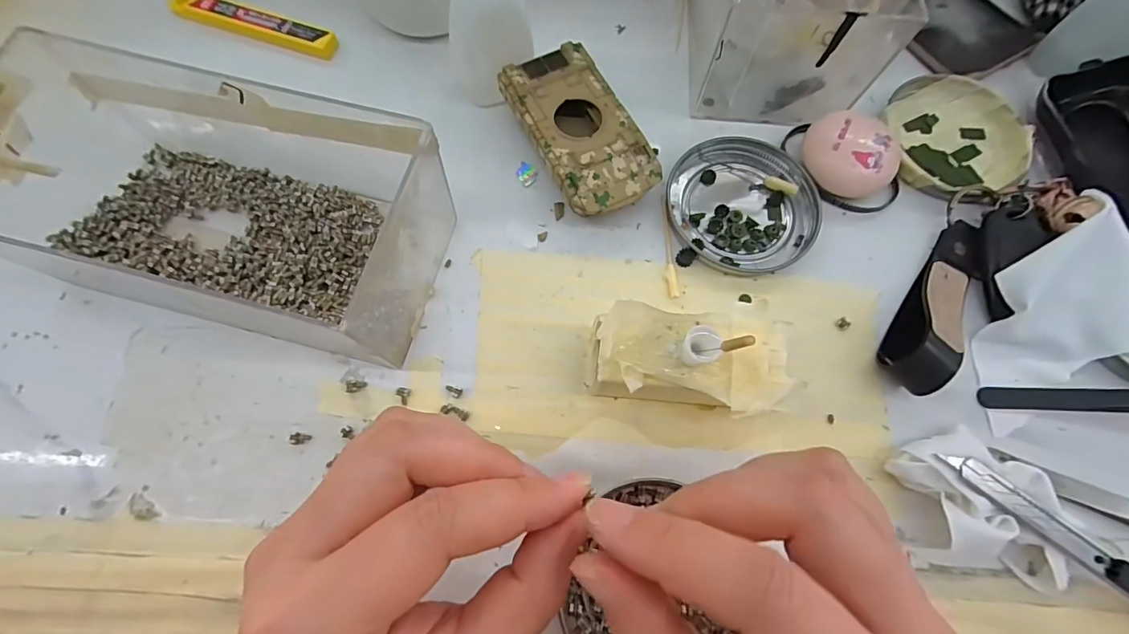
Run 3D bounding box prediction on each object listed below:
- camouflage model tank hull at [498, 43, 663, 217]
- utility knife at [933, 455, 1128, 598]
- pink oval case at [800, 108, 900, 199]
[{"bbox_3d":[0.008,-0.095,0.259,0.052,0.026,0.094,-26,74,-10],"label":"camouflage model tank hull"},{"bbox_3d":[0.216,0.099,0.200,0.134,0.013,0.012,37,74,10],"label":"utility knife"},{"bbox_3d":[0.152,-0.086,0.259,0.043,0.024,0.048,-43,77,-14],"label":"pink oval case"}]

